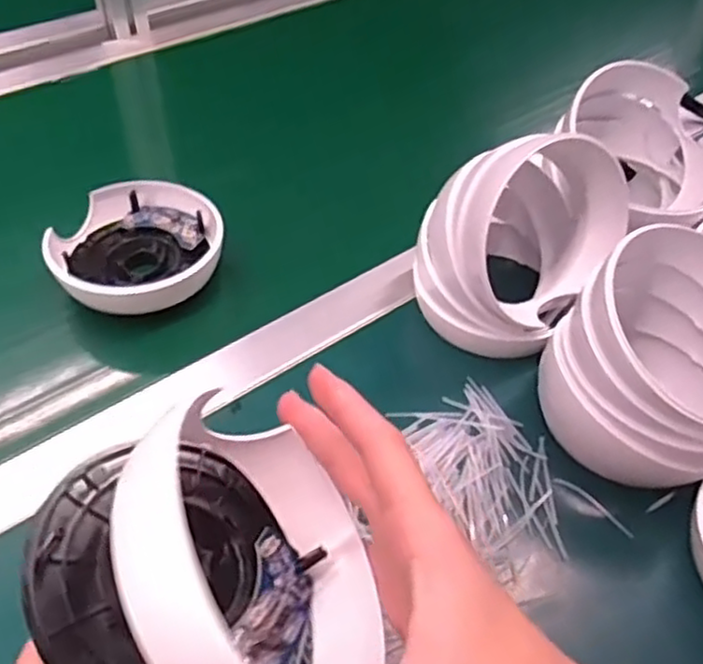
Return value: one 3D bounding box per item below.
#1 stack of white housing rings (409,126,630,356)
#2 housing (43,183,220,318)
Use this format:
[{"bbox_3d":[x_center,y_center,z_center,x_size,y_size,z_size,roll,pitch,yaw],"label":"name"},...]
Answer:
[{"bbox_3d":[0.108,-0.060,0.447,0.121,0.117,0.093,-36,59,-30],"label":"stack of white housing rings"},{"bbox_3d":[-0.152,-0.058,0.494,0.117,0.042,0.102,-18,51,-18],"label":"housing"}]

